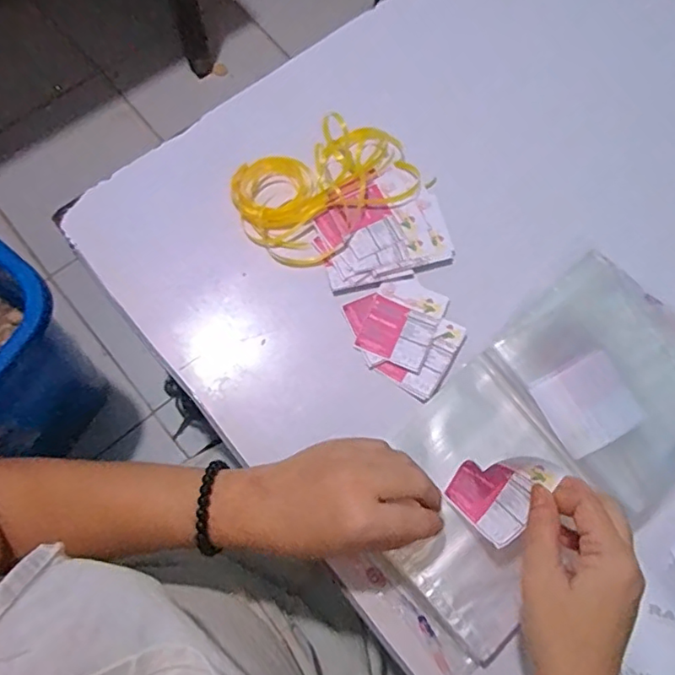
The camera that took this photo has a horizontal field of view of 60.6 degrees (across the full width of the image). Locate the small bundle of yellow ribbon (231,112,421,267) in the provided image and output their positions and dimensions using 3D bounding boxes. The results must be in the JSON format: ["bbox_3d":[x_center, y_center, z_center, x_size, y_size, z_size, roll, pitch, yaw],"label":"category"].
[{"bbox_3d":[-0.009,-0.135,0.517,0.159,0.025,0.113,-25,74,-9],"label":"small bundle of yellow ribbon"}]

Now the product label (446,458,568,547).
[{"bbox_3d":[0.111,0.102,0.400,0.056,0.011,0.065,36,107,33],"label":"product label"}]

